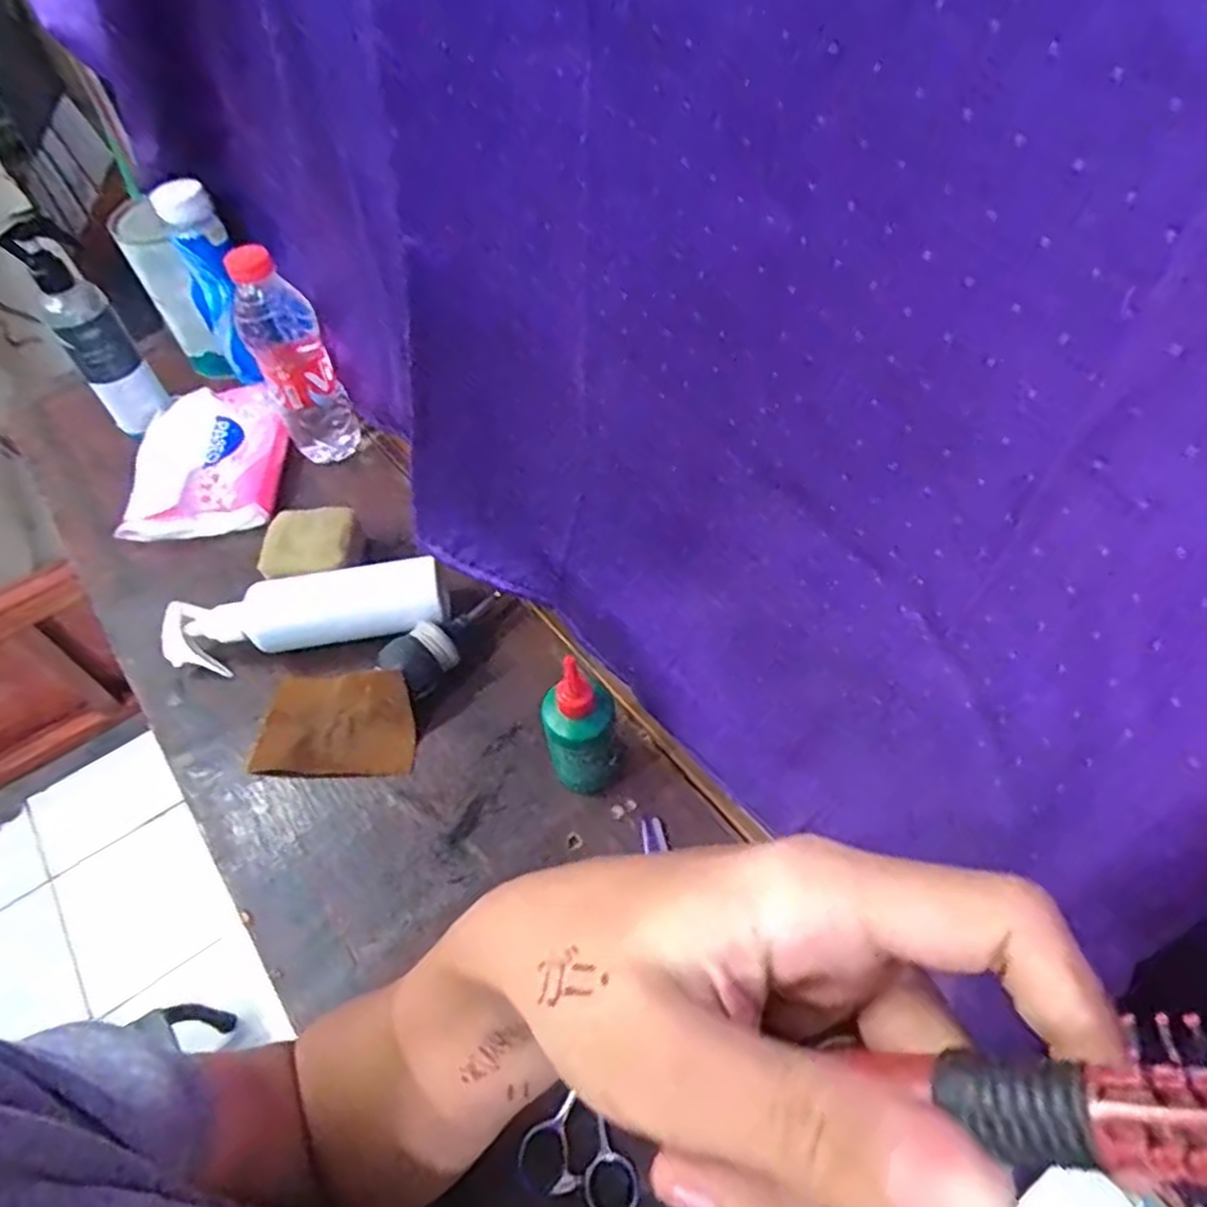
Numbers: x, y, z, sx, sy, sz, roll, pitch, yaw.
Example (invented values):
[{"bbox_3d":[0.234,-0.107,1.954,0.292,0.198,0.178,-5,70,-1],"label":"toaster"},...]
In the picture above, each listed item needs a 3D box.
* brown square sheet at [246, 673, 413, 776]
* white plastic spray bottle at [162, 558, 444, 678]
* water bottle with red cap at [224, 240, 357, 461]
[{"bbox_3d":[-0.175,0.074,0.500,0.106,0.034,0.067,1,53,5],"label":"brown square sheet"},{"bbox_3d":[-0.208,0.009,0.540,0.192,0.045,0.044,-6,53,-1],"label":"white plastic spray bottle"},{"bbox_3d":[-0.246,-0.192,0.609,0.049,0.180,0.050,-33,58,-20],"label":"water bottle with red cap"}]

